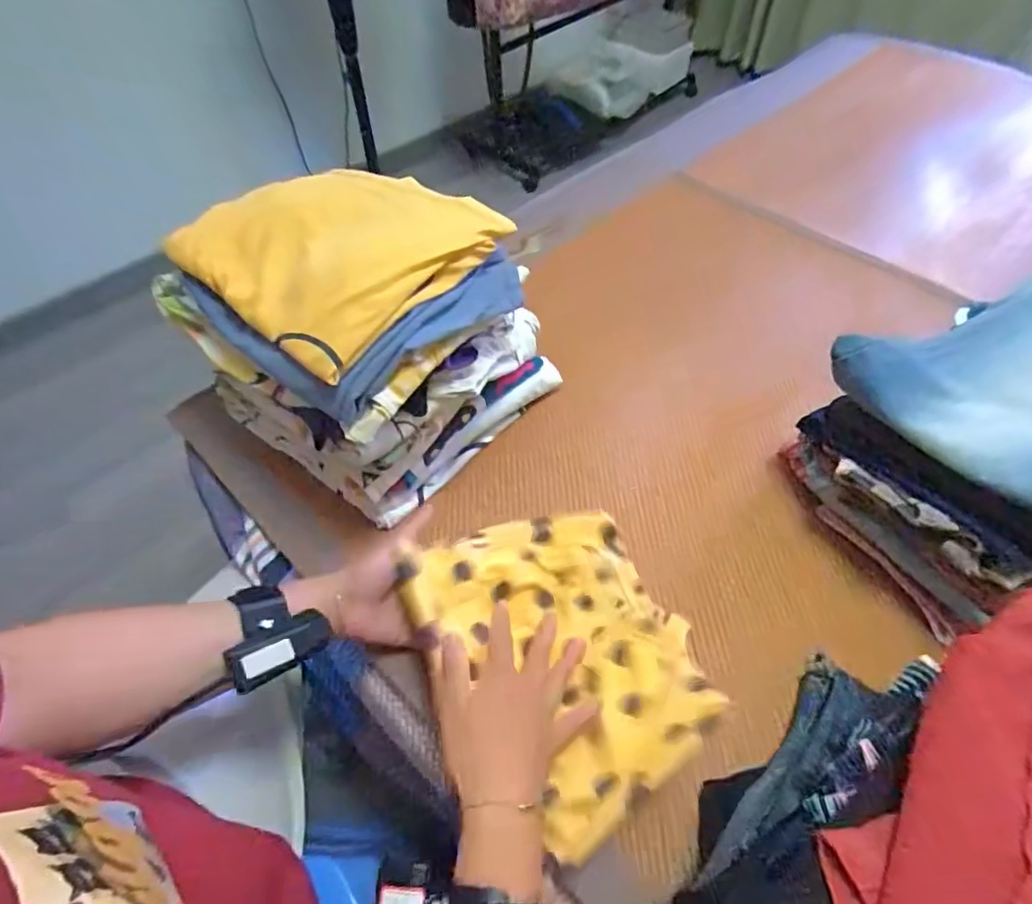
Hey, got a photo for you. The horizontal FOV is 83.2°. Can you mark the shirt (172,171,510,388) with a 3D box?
[{"bbox_3d":[-0.167,-0.193,0.541,0.245,0.052,0.210,35,61,23],"label":"shirt"}]

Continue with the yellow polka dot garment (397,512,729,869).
[{"bbox_3d":[0.046,0.155,0.510,0.207,0.075,0.270,-29,59,-20],"label":"yellow polka dot garment"}]

